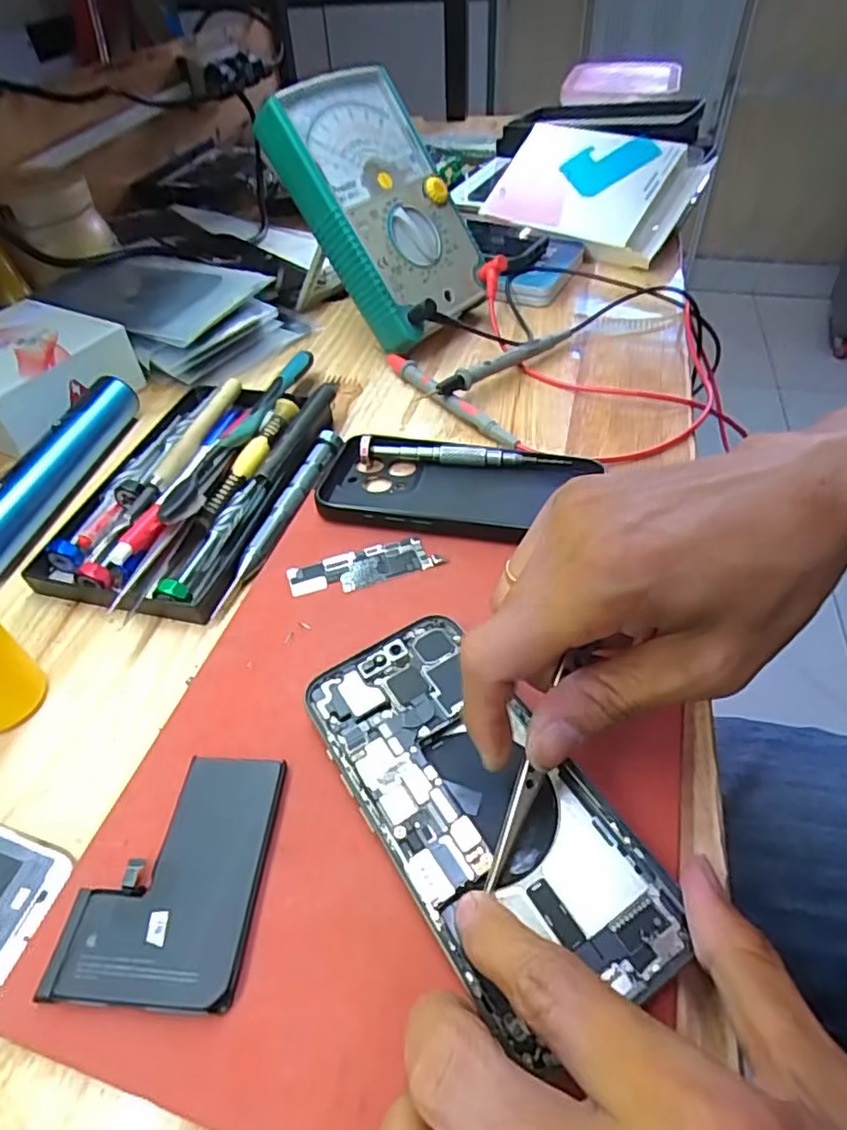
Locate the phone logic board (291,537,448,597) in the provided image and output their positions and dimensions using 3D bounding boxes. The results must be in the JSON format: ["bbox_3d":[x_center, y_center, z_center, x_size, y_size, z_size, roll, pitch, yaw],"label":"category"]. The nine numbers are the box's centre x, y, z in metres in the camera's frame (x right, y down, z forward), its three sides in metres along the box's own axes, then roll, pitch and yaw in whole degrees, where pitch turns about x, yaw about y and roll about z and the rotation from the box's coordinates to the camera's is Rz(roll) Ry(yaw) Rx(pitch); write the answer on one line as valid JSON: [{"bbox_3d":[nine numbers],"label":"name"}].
[{"bbox_3d":[-0.028,0.000,0.300,0.072,0.004,0.023,-14,48,-10],"label":"phone logic board"}]

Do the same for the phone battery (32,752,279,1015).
[{"bbox_3d":[-0.082,0.100,0.206,0.058,0.006,0.076,2,47,5],"label":"phone battery"}]

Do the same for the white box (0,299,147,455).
[{"bbox_3d":[-0.262,-0.125,0.409,0.105,0.042,0.106,21,51,22],"label":"white box"}]

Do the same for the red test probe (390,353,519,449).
[{"bbox_3d":[0.013,-0.108,0.399,0.016,0.014,0.129,-30,52,-23],"label":"red test probe"}]

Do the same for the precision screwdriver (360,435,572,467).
[{"bbox_3d":[0.022,-0.063,0.355,0.116,0.014,0.010,2,47,5],"label":"precision screwdriver"}]

